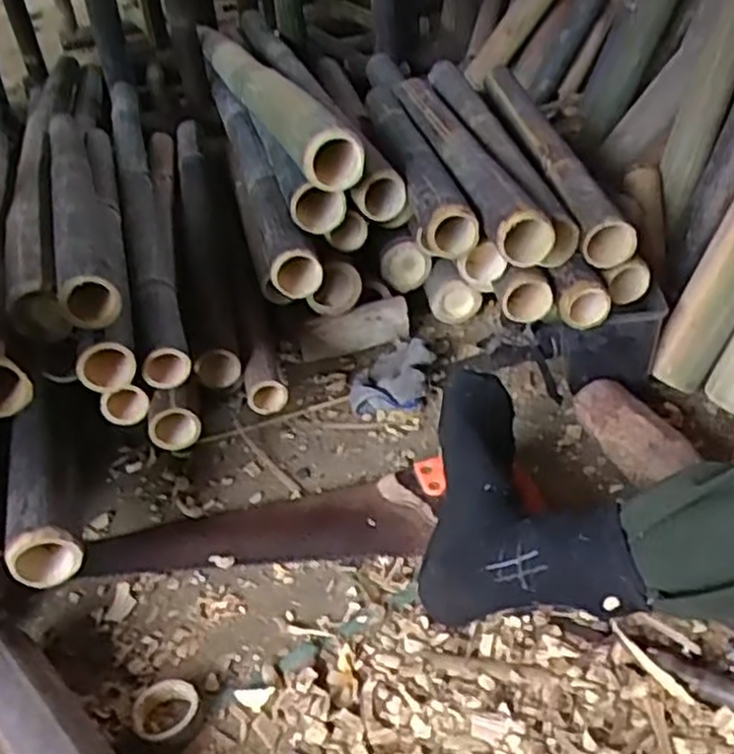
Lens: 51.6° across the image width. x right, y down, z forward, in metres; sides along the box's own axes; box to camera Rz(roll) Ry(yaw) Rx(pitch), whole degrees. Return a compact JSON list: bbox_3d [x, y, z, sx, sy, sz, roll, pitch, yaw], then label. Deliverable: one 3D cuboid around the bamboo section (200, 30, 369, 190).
[{"bbox_3d":[-0.161,-0.446,1.153,0.061,0.077,0.855,-14,36,-12],"label":"bamboo section"}]

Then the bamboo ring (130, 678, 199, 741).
[{"bbox_3d":[-0.166,0.274,0.625,0.054,0.016,0.050,-4,35,2],"label":"bamboo ring"}]

